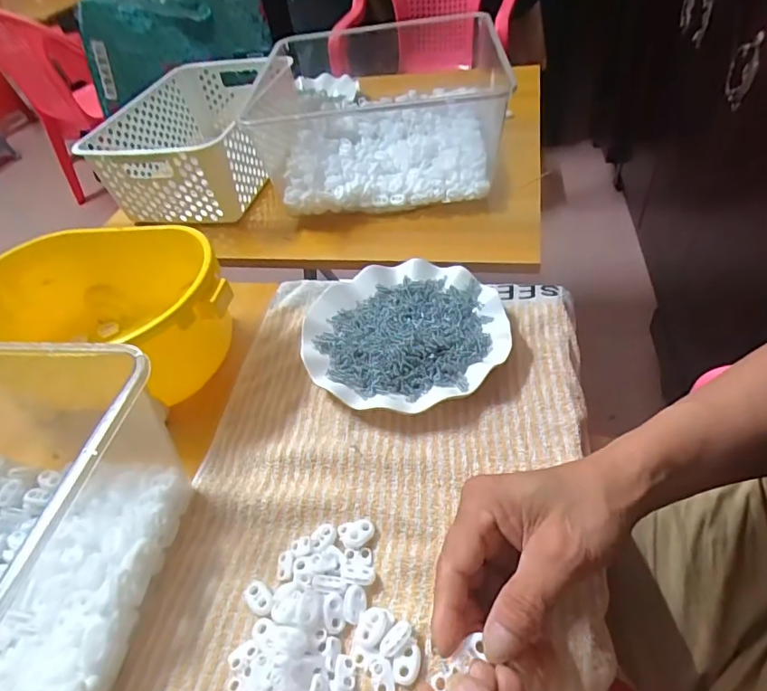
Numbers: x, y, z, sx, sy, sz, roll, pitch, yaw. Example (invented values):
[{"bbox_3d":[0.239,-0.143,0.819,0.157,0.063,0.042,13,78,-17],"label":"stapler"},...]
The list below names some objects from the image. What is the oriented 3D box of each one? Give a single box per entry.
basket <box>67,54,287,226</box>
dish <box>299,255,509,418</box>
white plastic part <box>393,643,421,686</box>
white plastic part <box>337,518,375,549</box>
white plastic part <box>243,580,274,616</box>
[{"bbox_3d":[-0.255,-0.297,0.723,0.203,0.104,0.305,1,47,12],"label":"basket"},{"bbox_3d":[0.019,-0.017,0.460,0.179,0.024,0.177,-6,46,6],"label":"dish"},{"bbox_3d":[0.013,0.184,0.292,0.015,0.004,0.021,4,47,15],"label":"white plastic part"},{"bbox_3d":[-0.019,0.129,0.346,0.025,0.005,0.019,-10,45,2],"label":"white plastic part"},{"bbox_3d":[-0.081,0.163,0.328,0.015,0.004,0.023,-36,50,-23],"label":"white plastic part"}]

